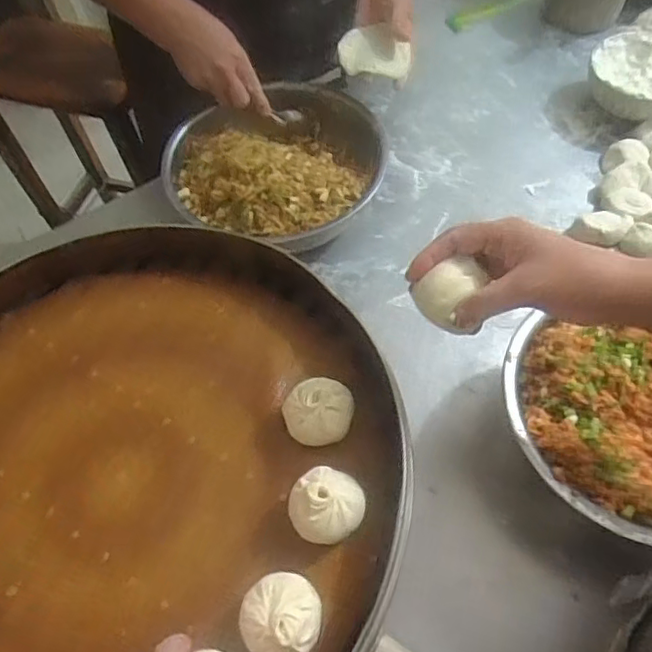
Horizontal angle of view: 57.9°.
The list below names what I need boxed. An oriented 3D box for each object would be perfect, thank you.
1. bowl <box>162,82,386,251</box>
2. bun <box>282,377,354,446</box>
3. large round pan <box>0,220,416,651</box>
[{"bbox_3d":[-0.059,-0.200,0.723,0.247,0.086,0.250,-1,59,2],"label":"bowl"},{"bbox_3d":[-0.006,0.071,0.502,0.058,0.027,0.053,-12,59,-4],"label":"bun"},{"bbox_3d":[-0.183,0.116,0.502,0.476,0.053,0.455,-1,59,2],"label":"large round pan"}]

